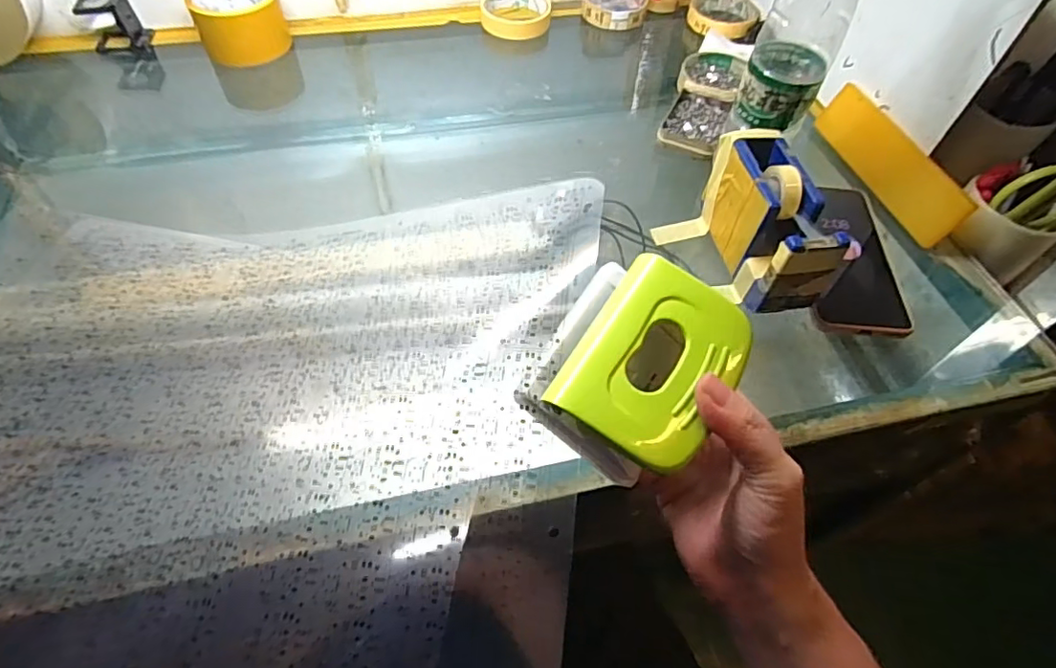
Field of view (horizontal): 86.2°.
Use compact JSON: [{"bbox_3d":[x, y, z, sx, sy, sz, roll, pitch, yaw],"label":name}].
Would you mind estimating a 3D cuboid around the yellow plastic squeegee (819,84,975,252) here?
[{"bbox_3d":[0.338,-0.165,0.533,0.005,0.050,0.186,0,53,-24],"label":"yellow plastic squeegee"}]

